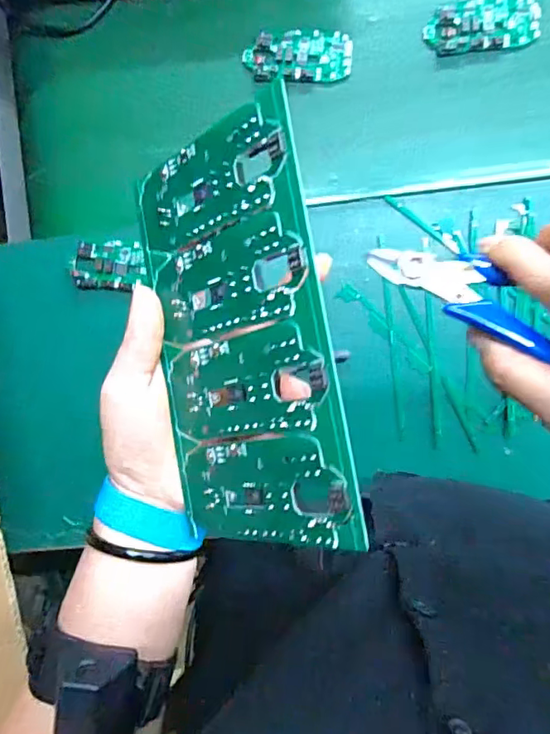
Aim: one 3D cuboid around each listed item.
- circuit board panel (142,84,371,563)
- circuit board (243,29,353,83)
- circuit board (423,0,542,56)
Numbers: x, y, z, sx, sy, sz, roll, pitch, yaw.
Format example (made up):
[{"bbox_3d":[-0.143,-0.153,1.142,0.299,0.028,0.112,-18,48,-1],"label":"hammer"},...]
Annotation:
[{"bbox_3d":[-0.018,-0.014,0.238,0.104,0.004,0.186,-12,86,42],"label":"circuit board panel"},{"bbox_3d":[0.022,-0.286,0.481,0.096,0.017,0.046,-1,91,4],"label":"circuit board"},{"bbox_3d":[0.186,-0.307,0.467,0.098,0.012,0.045,-5,91,4],"label":"circuit board"}]

